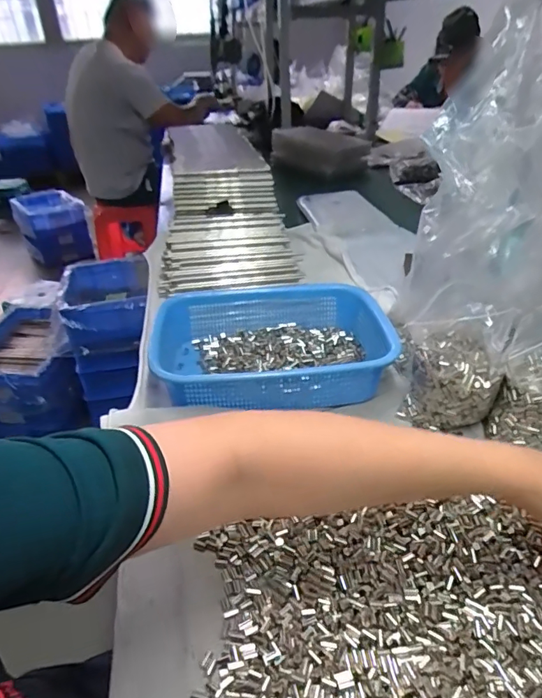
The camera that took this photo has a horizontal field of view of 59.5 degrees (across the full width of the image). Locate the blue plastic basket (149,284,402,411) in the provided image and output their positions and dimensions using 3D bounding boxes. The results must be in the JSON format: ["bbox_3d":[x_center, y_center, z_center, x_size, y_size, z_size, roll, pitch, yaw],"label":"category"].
[{"bbox_3d":[0.004,-0.006,0.620,0.300,0.076,0.207,-7,35,-6],"label":"blue plastic basket"}]

